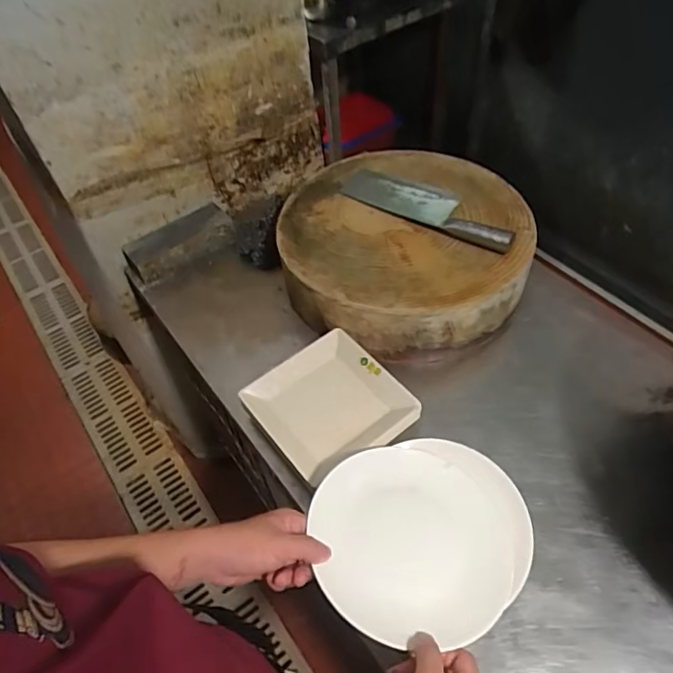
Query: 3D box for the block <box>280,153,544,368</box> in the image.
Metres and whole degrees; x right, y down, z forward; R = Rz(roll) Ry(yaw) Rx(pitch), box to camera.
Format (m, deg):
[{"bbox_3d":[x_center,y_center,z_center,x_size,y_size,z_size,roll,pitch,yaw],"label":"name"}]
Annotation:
[{"bbox_3d":[0.114,-0.157,0.912,0.391,0.124,0.414,-2,51,3],"label":"block"}]

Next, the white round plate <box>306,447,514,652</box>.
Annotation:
[{"bbox_3d":[0.081,0.221,0.576,0.215,0.015,0.213,6,43,-6],"label":"white round plate"}]

